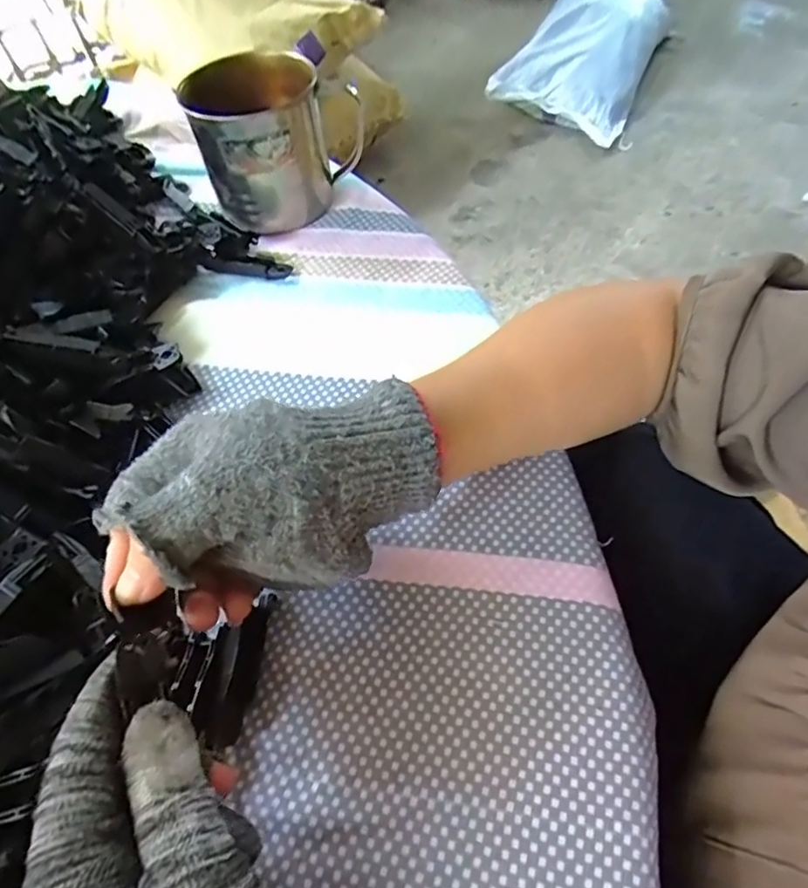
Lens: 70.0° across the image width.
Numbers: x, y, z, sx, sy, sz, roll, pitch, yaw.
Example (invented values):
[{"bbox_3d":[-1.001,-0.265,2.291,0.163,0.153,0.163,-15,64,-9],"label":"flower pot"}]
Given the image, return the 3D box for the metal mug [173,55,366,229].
[{"bbox_3d":[-0.087,-0.219,0.415,0.113,0.084,0.085,-12,59,-3],"label":"metal mug"}]

